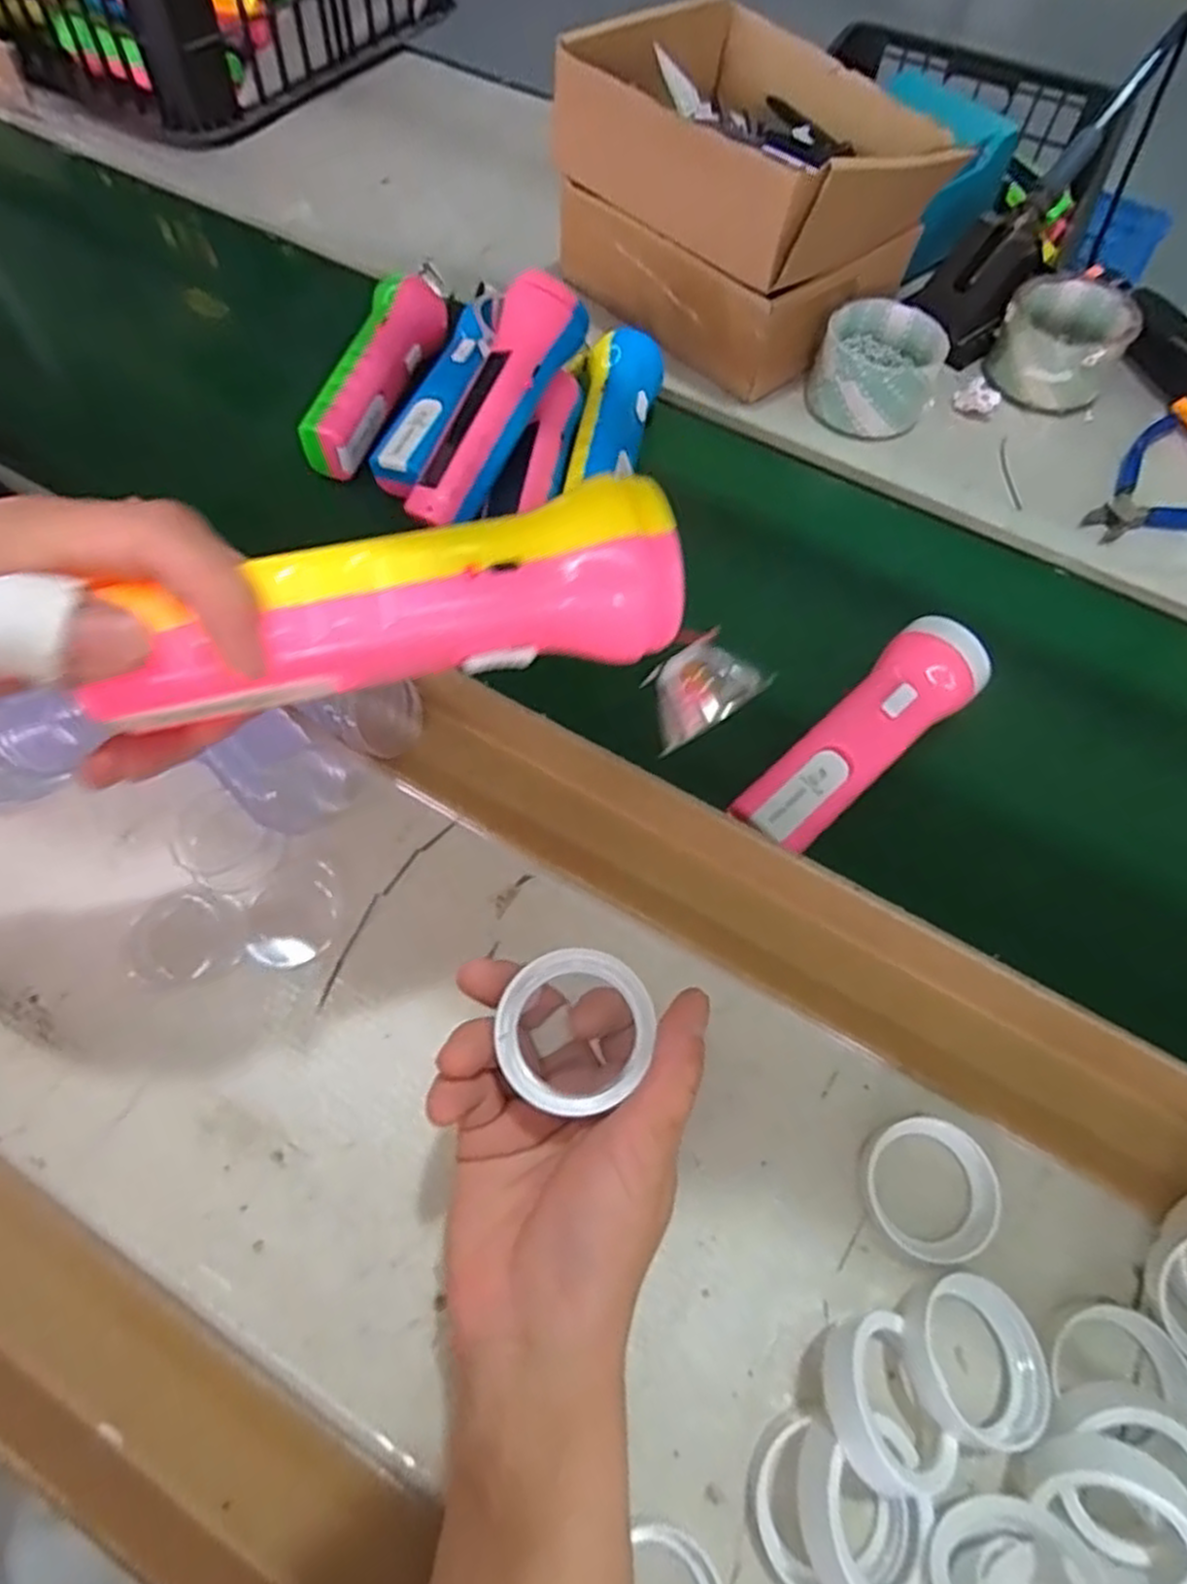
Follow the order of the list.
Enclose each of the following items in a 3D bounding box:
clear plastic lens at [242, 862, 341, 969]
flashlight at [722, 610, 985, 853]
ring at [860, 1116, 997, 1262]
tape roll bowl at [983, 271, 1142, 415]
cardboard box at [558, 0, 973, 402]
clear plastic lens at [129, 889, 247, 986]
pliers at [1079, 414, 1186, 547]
[{"bbox_3d":[-0.145,0.058,0.376,0.042,0.007,0.050,23,63,4],"label":"clear plastic lens"},{"bbox_3d":[0.144,-0.026,0.415,0.052,0.042,0.168,41,72,16],"label":"flashlight"},{"bbox_3d":[0.142,0.166,0.328,0.051,0.014,0.053,3,63,-6],"label":"ring"},{"bbox_3d":[0.346,-0.334,0.579,0.086,0.047,0.092,3,63,-6],"label":"tape roll bowl"},{"bbox_3d":[0.113,-0.436,0.565,0.211,0.144,0.230,-39,72,-16],"label":"cardboard box"},{"bbox_3d":[-0.194,0.069,0.372,0.051,0.004,0.044,-2,64,-9],"label":"clear plastic lens"},{"bbox_3d":[0.396,-0.202,0.531,0.138,0.009,0.102,-33,72,-21],"label":"pliers"}]

